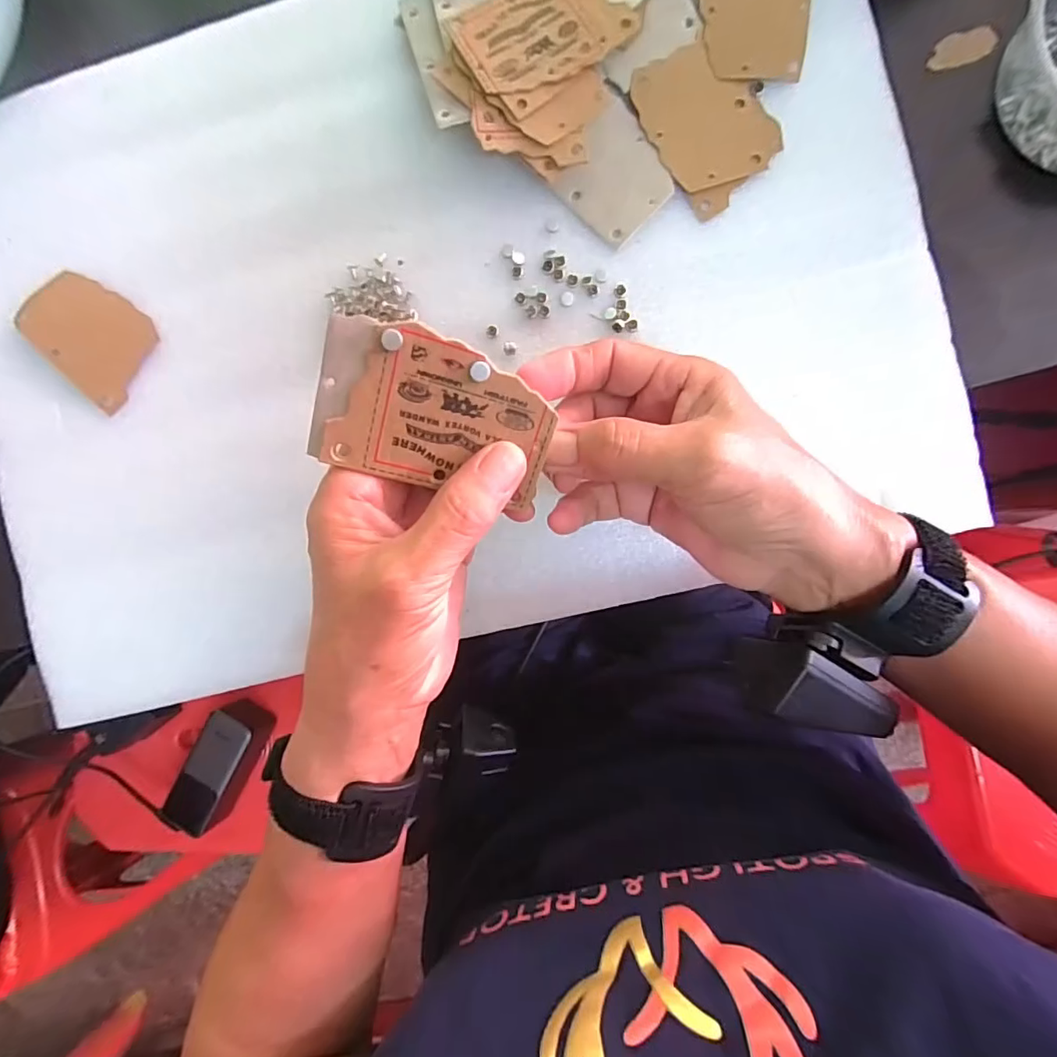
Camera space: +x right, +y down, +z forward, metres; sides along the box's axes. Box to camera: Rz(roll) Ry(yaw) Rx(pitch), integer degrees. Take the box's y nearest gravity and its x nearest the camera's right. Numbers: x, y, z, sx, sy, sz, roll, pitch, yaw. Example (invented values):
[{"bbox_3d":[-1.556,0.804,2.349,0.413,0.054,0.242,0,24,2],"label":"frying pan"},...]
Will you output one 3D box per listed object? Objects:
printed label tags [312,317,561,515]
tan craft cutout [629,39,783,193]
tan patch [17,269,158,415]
[{"bbox_3d":[-0.033,-0.040,0.185,0.082,0.004,0.054,14,113,-13],"label":"printed label tags"},{"bbox_3d":[0.089,-0.210,0.262,0.054,0.004,0.075,-34,88,5],"label":"tan craft cutout"},{"bbox_3d":[-0.249,-0.110,0.291,0.075,0.005,0.054,40,87,-1],"label":"tan patch"}]

